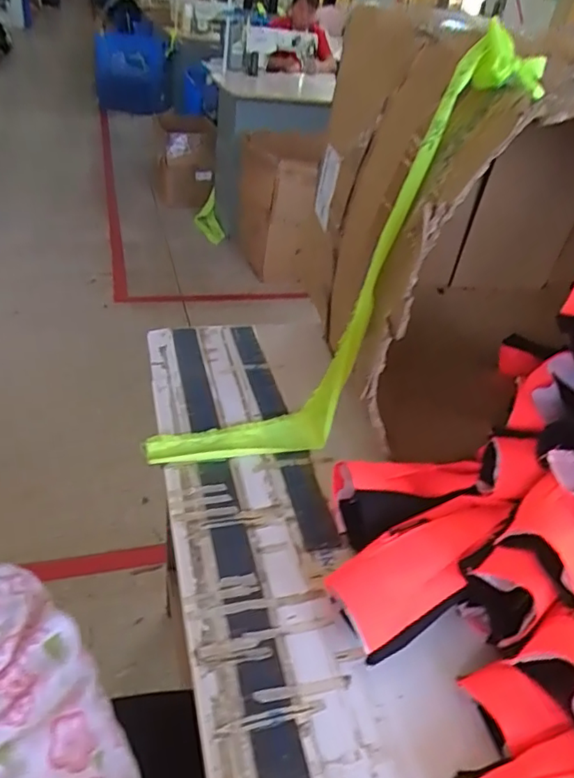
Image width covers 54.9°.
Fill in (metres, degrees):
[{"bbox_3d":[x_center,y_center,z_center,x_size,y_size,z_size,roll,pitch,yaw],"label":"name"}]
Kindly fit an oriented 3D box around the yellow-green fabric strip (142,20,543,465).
[{"bbox_3d":[0.034,-0.099,0.565,0.201,0.524,0.098,21,34,-14],"label":"yellow-green fabric strip"}]

